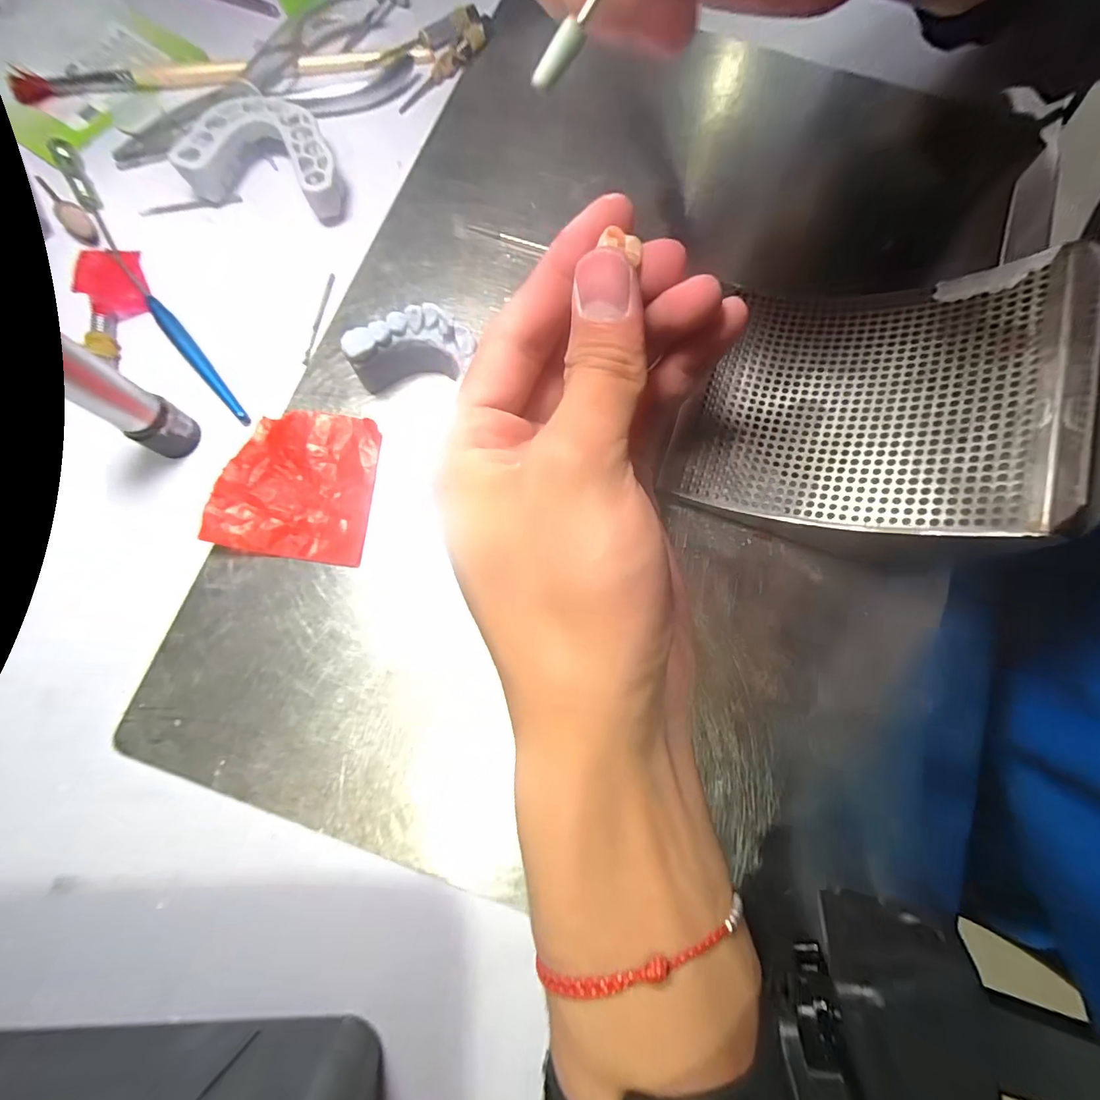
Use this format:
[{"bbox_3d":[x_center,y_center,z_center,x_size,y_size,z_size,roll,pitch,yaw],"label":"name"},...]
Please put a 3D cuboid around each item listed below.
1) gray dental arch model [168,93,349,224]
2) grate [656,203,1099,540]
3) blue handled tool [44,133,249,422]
[{"bbox_3d":[-0.120,-0.171,0.212,0.065,0.019,0.046,12,77,1],"label":"gray dental arch model"},{"bbox_3d":[0.108,-0.057,0.165,0.102,0.063,0.099,20,77,3],"label":"grate"},{"bbox_3d":[-0.174,-0.118,0.205,0.009,0.004,0.172,-36,80,-9],"label":"blue handled tool"}]

